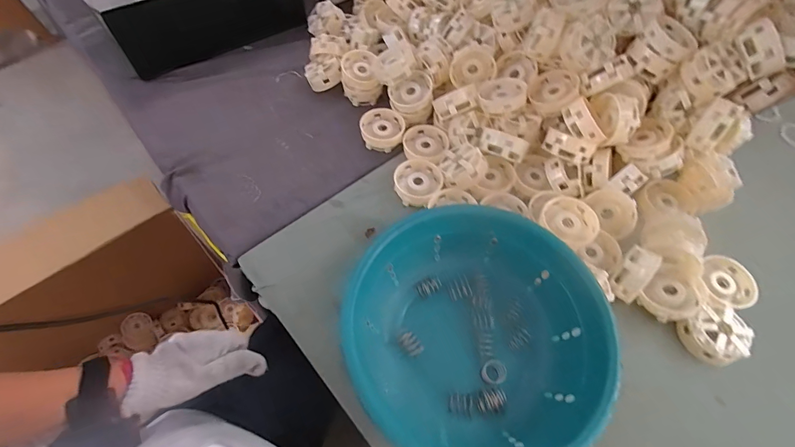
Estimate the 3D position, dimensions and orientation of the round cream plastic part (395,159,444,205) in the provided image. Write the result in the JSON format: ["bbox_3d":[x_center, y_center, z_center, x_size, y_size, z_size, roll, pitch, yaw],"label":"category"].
[{"bbox_3d":[0.029,-0.055,0.527,0.066,0.027,0.073,14,61,6],"label":"round cream plastic part"}]

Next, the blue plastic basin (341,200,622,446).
[{"bbox_3d":[0.082,0.116,0.403,0.258,0.090,0.255,1,60,-1],"label":"blue plastic basin"}]

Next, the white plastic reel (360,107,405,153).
[{"bbox_3d":[-0.023,-0.144,0.572,0.065,0.027,0.067,1,60,-1],"label":"white plastic reel"}]

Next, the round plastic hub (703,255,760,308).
[{"bbox_3d":[0.416,0.074,0.465,0.059,0.018,0.060,28,63,14],"label":"round plastic hub"}]

